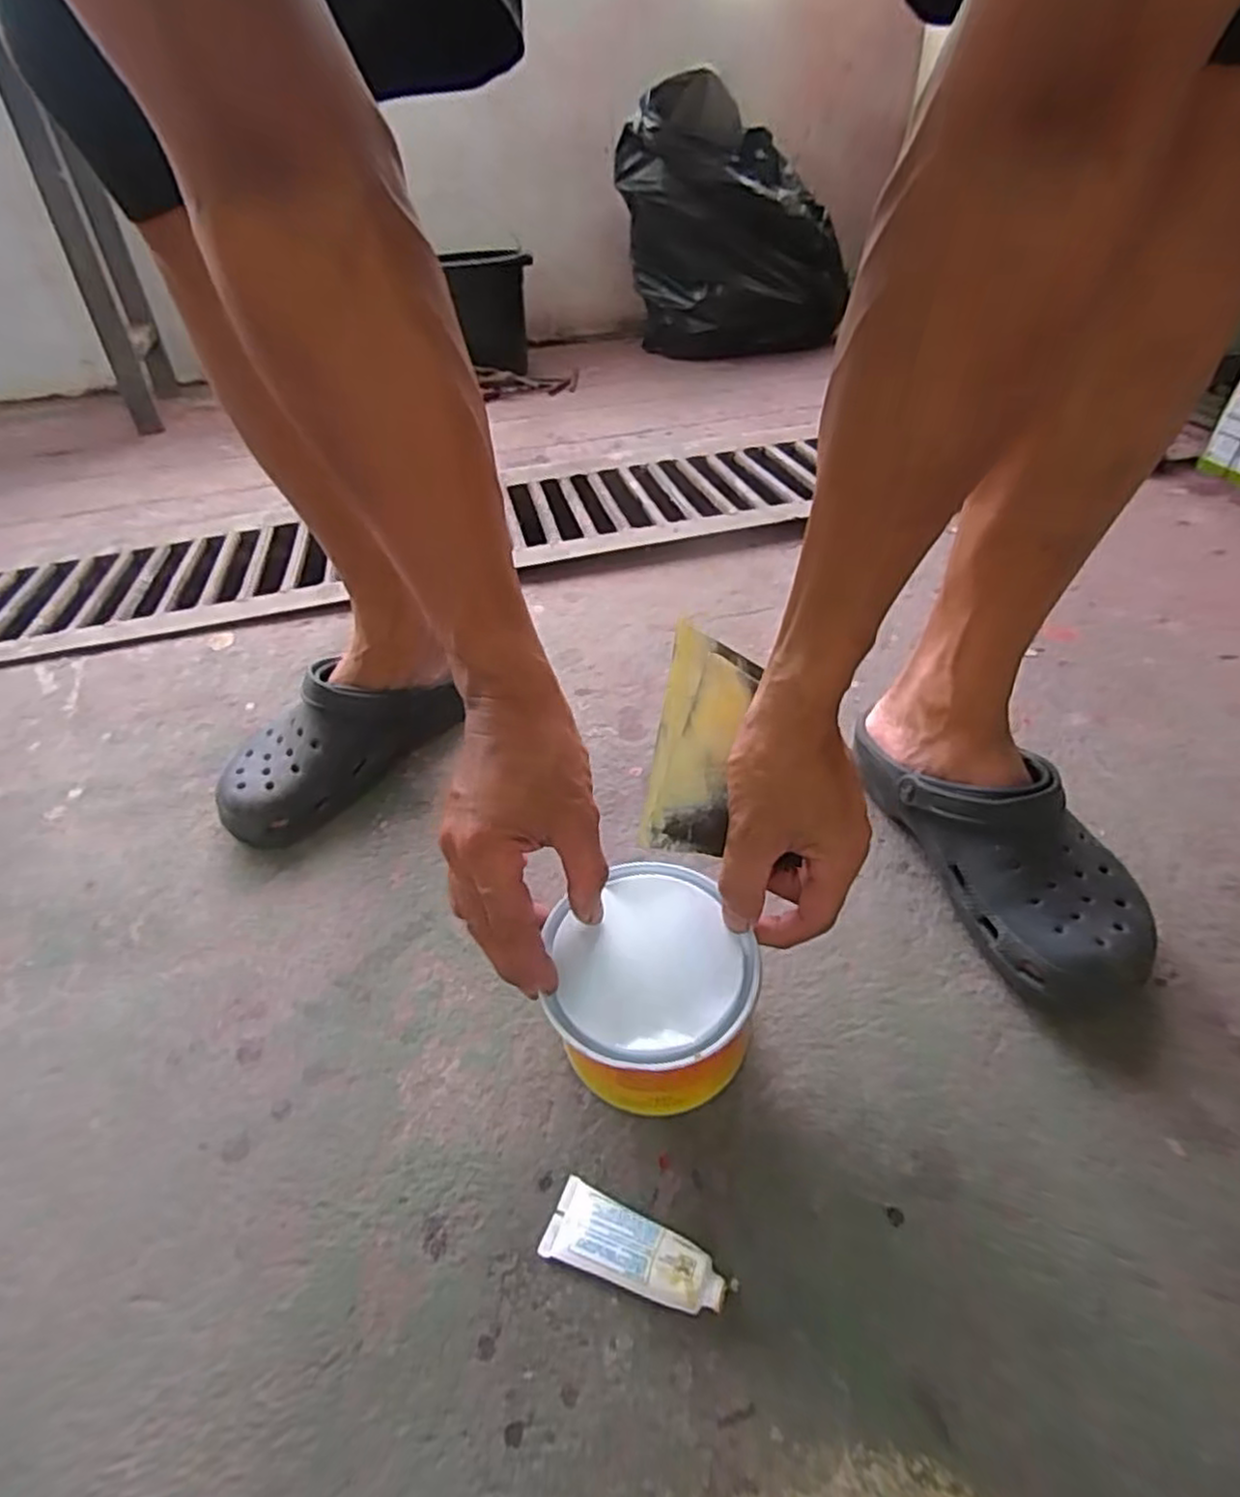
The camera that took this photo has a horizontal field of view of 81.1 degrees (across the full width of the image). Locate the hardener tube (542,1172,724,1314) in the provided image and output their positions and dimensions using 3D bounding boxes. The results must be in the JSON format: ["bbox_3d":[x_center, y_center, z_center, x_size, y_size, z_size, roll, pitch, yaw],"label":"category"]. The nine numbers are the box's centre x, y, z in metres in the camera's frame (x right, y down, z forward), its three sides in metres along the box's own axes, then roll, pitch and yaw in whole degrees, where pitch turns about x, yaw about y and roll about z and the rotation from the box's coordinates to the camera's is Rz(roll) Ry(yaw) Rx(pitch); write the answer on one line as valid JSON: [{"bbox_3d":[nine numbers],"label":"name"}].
[{"bbox_3d":[0.007,0.261,0.377,0.094,0.022,0.036,16,48,18],"label":"hardener tube"}]

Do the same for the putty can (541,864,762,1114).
[{"bbox_3d":[0.021,0.150,0.431,0.110,0.098,0.122,-4,41,1],"label":"putty can"}]

